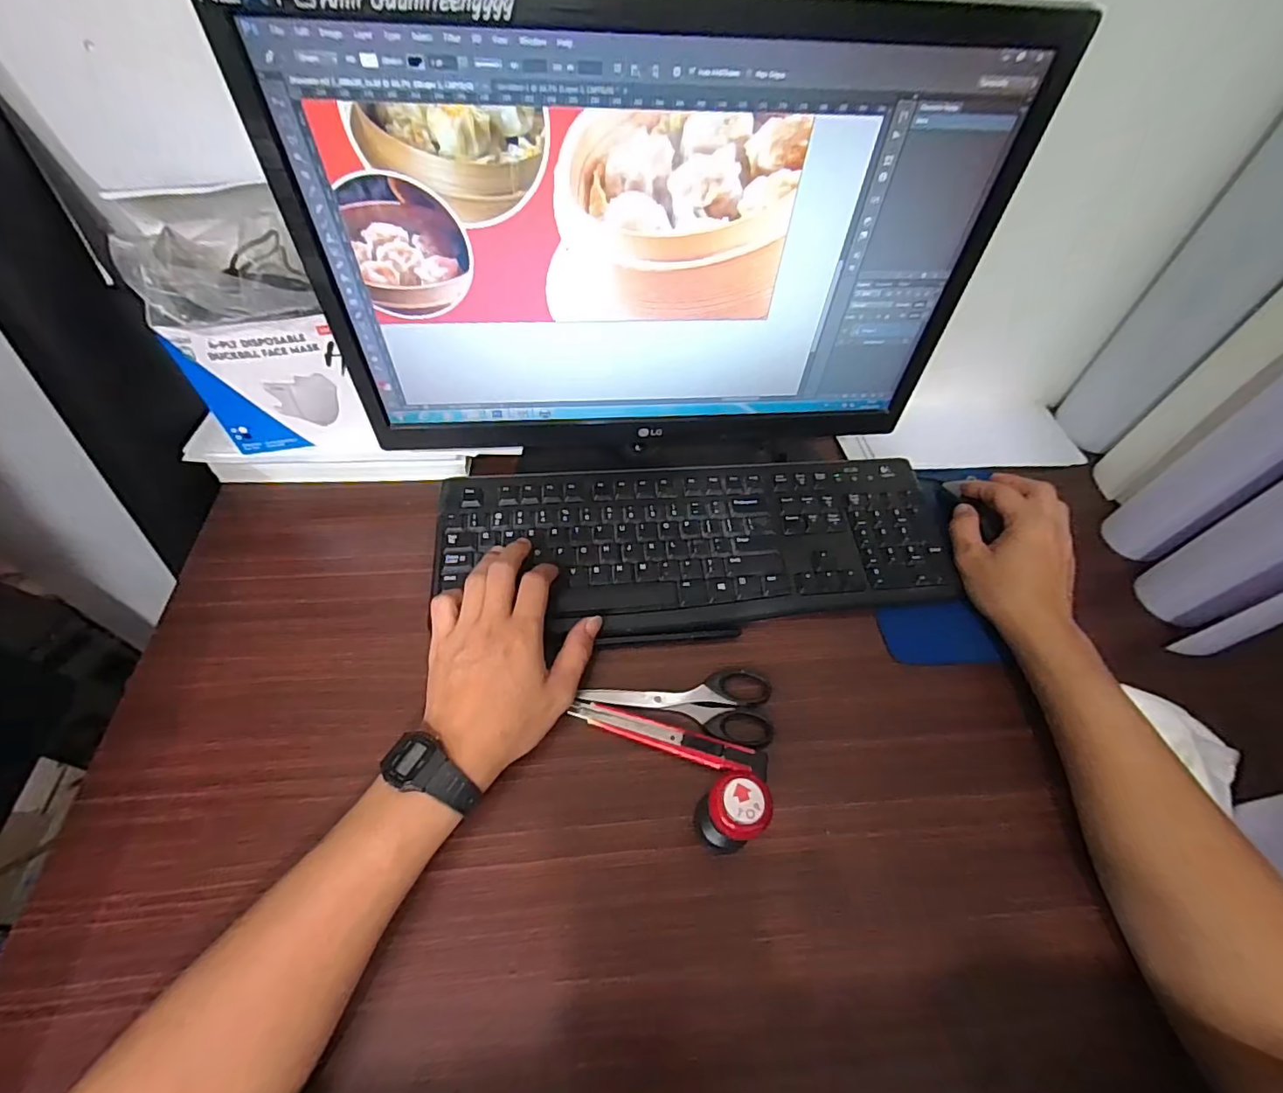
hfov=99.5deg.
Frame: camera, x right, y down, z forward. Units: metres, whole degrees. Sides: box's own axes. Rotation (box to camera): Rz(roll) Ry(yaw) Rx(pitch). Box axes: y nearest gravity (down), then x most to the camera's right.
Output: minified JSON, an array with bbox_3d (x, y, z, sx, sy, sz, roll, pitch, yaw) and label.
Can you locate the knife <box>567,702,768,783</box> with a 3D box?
[{"bbox_3d":[0.019,0.136,0.387,0.141,0.010,0.017,16,55,6],"label":"knife"}]

